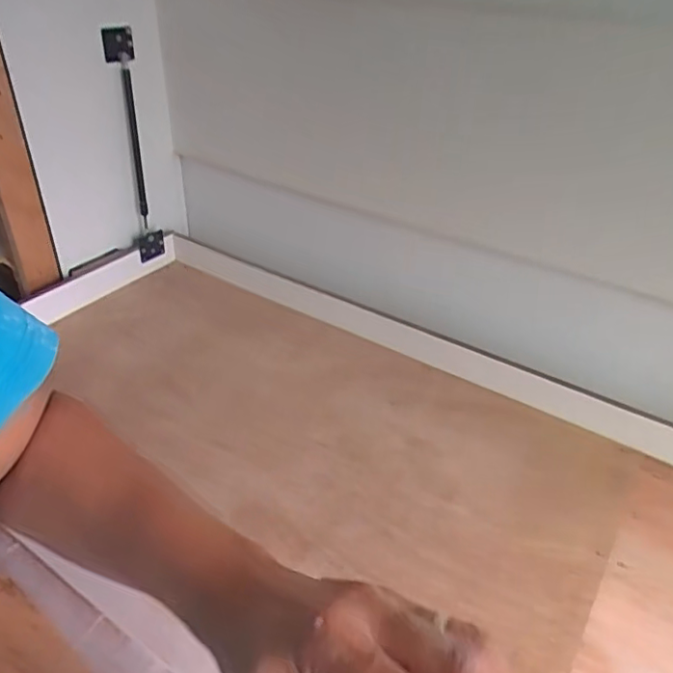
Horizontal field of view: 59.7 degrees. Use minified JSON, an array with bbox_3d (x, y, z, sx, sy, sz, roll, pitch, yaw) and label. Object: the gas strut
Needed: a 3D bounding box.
[{"bbox_3d":[-0.482,-0.434,1.404,0.070,0.524,0.078,-9,37,-14],"label":"gas strut"}]

